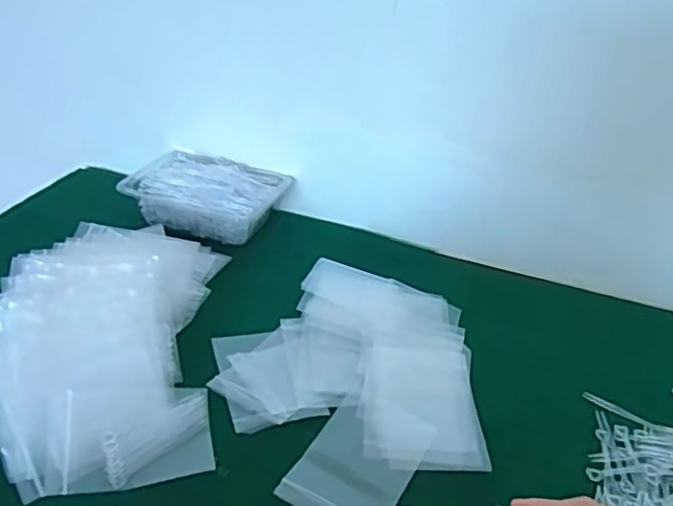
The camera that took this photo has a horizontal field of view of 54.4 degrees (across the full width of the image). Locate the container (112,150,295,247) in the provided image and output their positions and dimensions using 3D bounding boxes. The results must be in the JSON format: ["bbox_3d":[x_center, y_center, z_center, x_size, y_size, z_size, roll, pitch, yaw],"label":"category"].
[{"bbox_3d":[-0.155,-0.074,0.795,0.177,0.050,0.122,14,36,14],"label":"container"}]

